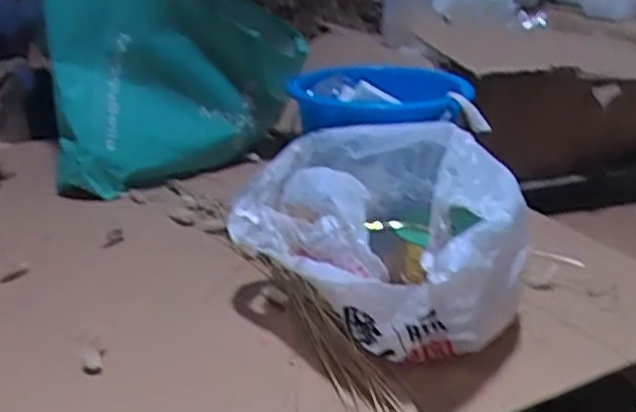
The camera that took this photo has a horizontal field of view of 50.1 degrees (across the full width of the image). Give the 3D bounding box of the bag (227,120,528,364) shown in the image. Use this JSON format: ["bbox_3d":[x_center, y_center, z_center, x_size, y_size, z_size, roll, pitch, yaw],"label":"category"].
[{"bbox_3d":[0.058,0.032,0.617,0.183,0.180,0.262,-19,31,-34],"label":"bag"}]

